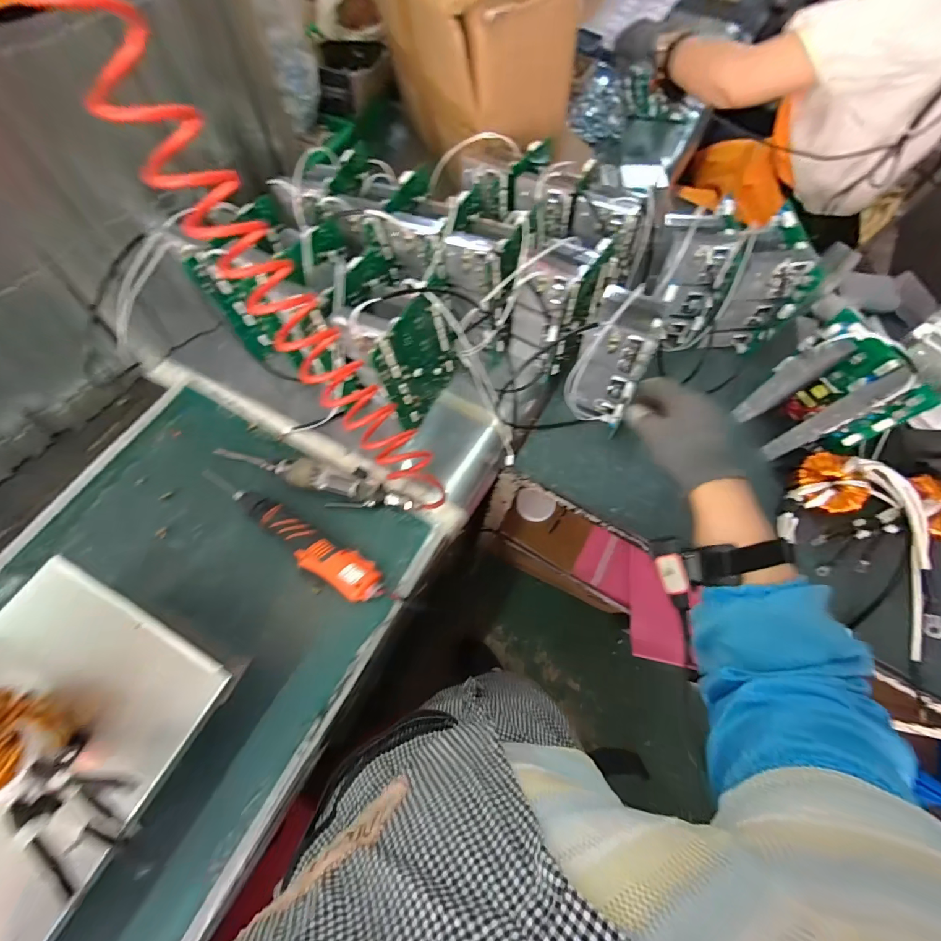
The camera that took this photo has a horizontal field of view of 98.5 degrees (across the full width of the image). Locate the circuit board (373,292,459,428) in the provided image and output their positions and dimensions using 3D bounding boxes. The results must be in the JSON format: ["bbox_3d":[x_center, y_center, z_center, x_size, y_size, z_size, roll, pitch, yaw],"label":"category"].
[{"bbox_3d":[-0.067,-0.154,0.577,0.016,0.179,0.153,23,68,18],"label":"circuit board"}]

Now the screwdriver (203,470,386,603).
[{"bbox_3d":[-0.248,0.082,0.549,0.302,0.036,0.051,30,71,9],"label":"screwdriver"}]

